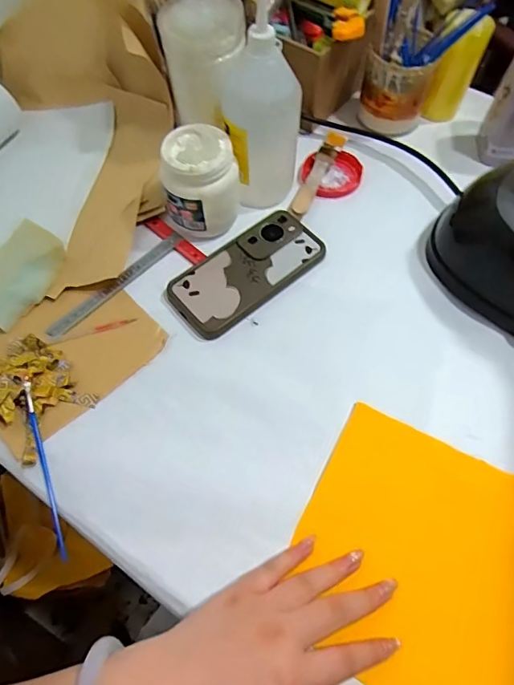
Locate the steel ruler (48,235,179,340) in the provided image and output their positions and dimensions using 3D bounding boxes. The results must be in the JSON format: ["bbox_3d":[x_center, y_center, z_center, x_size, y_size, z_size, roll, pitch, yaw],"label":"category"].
[{"bbox_3d":[-0.142,-0.061,0.479,0.015,0.004,0.165,43,71,9],"label":"steel ruler"}]

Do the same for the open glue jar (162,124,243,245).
[{"bbox_3d":[-0.058,-0.162,0.478,0.079,0.089,0.073,-8,63,-3],"label":"open glue jar"}]

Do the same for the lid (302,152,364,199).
[{"bbox_3d":[0.089,-0.195,0.543,0.070,0.008,0.064,0,62,1],"label":"lid"}]

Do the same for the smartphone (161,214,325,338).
[{"bbox_3d":[-0.009,-0.073,0.481,0.163,0.011,0.079,-38,68,-17],"label":"smartphone"}]

